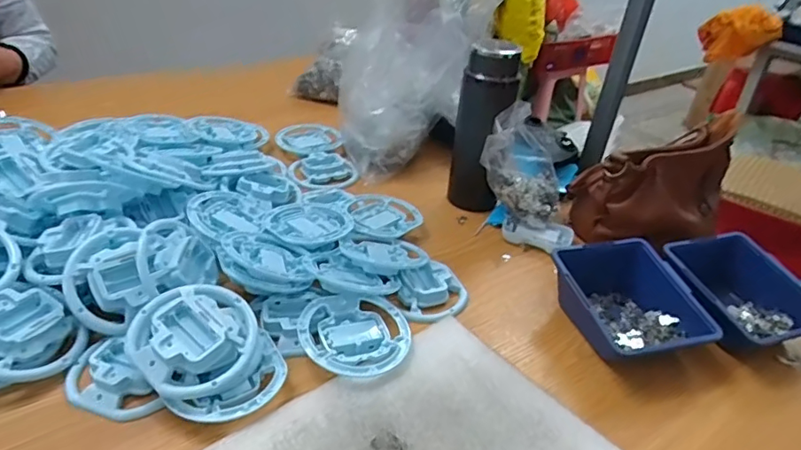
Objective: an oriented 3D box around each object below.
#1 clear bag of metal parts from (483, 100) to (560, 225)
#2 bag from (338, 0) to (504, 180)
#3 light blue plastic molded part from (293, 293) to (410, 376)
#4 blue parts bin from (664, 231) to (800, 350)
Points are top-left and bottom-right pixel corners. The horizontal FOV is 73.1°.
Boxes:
[{"bbox_3d":[0.167,-0.084,0.709,0.102,0.128,0.107,16,34,15],"label":"clear bag of metal parts"},{"bbox_3d":[0.030,-0.274,0.800,0.224,0.323,0.144,-8,35,-20],"label":"bag"},{"bbox_3d":[-0.044,0.107,0.515,0.106,0.022,0.094,2,33,-7],"label":"light blue plastic molded part"},{"bbox_3d":[0.355,0.080,0.585,0.129,0.072,0.142,-8,35,-21],"label":"blue parts bin"}]

